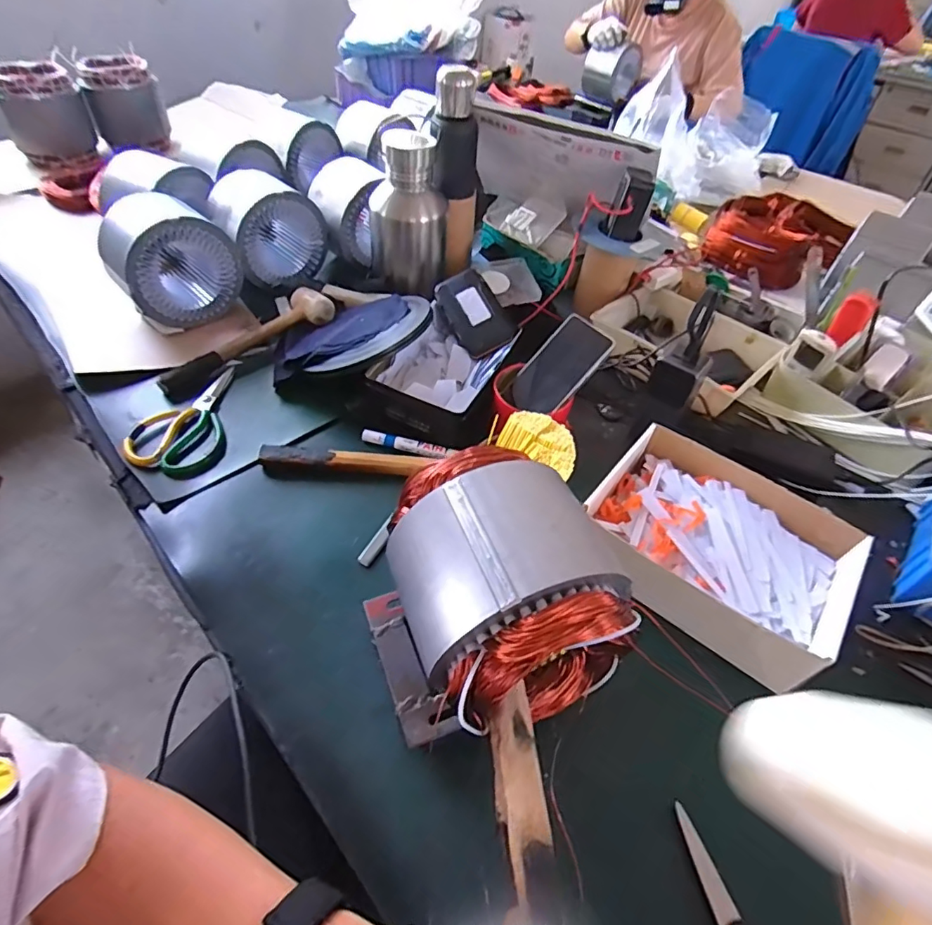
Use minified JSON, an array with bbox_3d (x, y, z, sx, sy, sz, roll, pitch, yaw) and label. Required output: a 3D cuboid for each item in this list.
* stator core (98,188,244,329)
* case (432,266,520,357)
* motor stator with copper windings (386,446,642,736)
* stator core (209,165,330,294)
[{"bbox_3d":[-0.423,-0.293,0.754,0.155,0.139,0.107,-34,59,-29],"label":"stator core"},{"bbox_3d":[0.011,-0.213,0.749,0.080,0.028,0.135,-31,73,2],"label":"case"},{"bbox_3d":[0.022,0.088,0.386,0.126,0.128,0.170,-19,53,-20],"label":"motor stator with copper windings"},{"bbox_3d":[-0.305,-0.366,0.830,0.153,0.137,0.129,-30,57,-27],"label":"stator core"}]

